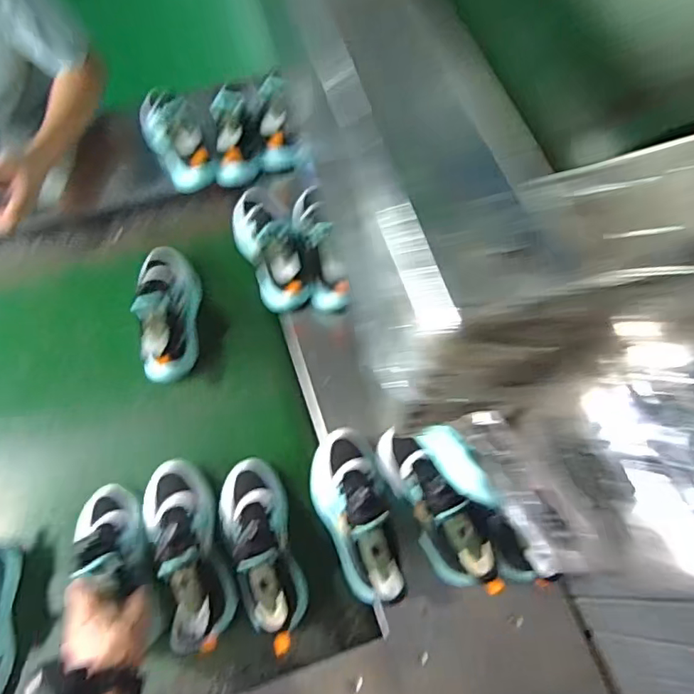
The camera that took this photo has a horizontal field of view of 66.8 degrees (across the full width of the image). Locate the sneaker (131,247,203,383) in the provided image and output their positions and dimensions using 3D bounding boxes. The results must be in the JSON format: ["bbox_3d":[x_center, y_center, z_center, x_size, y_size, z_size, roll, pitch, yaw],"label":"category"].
[{"bbox_3d":[-0.278,-0.068,0.812,0.079,0.118,0.218,-8,66,-5],"label":"sneaker"}]

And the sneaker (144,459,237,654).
[{"bbox_3d":[-0.207,0.256,0.663,0.085,0.115,0.229,-18,54,-9],"label":"sneaker"}]

